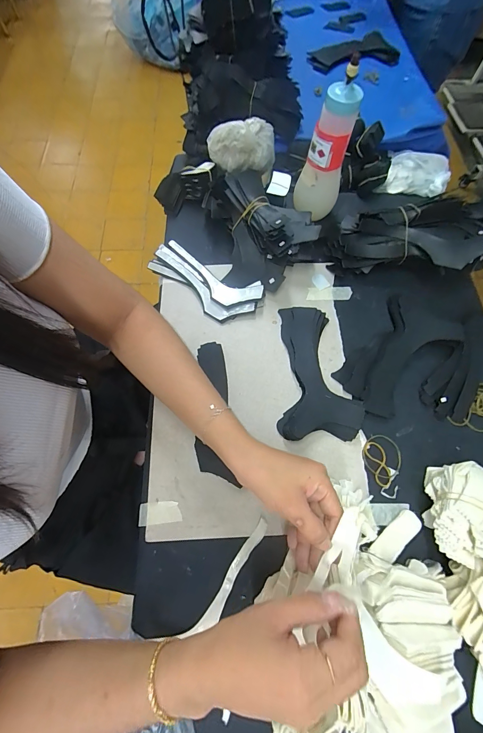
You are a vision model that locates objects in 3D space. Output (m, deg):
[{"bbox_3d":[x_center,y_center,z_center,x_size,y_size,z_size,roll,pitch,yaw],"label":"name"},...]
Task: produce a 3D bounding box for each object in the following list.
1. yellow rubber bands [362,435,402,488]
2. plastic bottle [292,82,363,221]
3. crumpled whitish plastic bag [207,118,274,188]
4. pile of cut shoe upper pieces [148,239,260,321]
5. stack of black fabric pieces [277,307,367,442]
[{"bbox_3d":[0.180,0.117,0.383,0.051,0.005,0.057,43,74,14],"label":"yellow rubber bands"},{"bbox_3d":[0.121,-0.297,0.439,0.068,0.167,0.074,15,69,5],"label":"plastic bottle"},{"bbox_3d":[0.000,-0.389,0.525,0.117,0.063,0.071,7,69,2],"label":"crumpled whitish plastic bag"},{"bbox_3d":[-0.062,-0.132,0.465,0.186,0.018,0.080,30,71,10],"label":"pile of cut shoe upper pieces"},{"bbox_3d":[0.107,0.005,0.413,0.103,0.018,0.190,4,69,0],"label":"stack of black fabric pieces"}]

